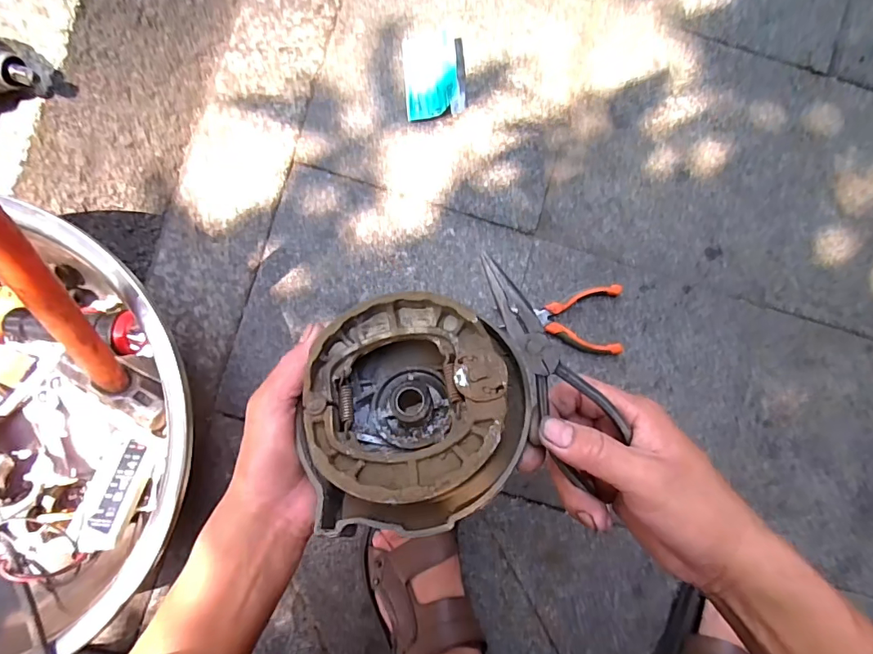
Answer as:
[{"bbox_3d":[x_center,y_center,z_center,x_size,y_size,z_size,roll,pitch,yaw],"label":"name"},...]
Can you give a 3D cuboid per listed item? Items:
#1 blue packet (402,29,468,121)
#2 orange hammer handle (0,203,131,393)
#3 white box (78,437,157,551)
[{"bbox_3d":[-0.001,-0.303,0.552,0.072,0.025,0.104,-5,89,-2],"label":"blue packet"},{"bbox_3d":[-0.294,-0.008,0.364,0.027,0.284,0.027,27,57,-1],"label":"orange hammer handle"},{"bbox_3d":[-0.321,0.168,0.475,0.040,0.023,0.108,15,49,-19],"label":"white box"}]

